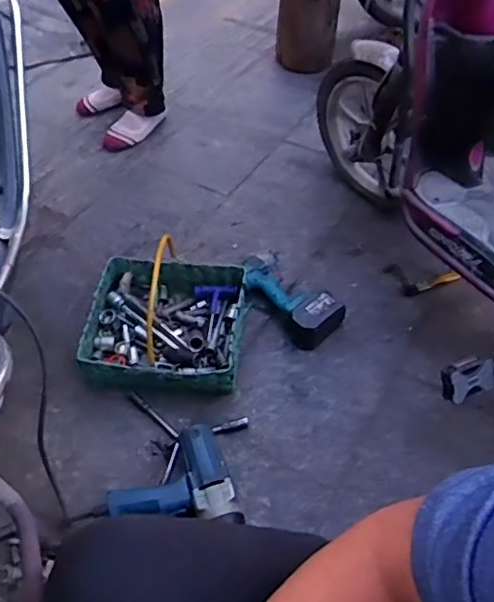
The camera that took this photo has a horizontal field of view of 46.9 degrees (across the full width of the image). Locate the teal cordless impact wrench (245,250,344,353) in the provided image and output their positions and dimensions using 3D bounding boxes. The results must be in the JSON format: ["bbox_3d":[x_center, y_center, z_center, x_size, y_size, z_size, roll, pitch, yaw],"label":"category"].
[{"bbox_3d":[0.095,-0.017,1.271,0.133,0.094,0.259,-29,55,-21],"label":"teal cordless impact wrench"}]

